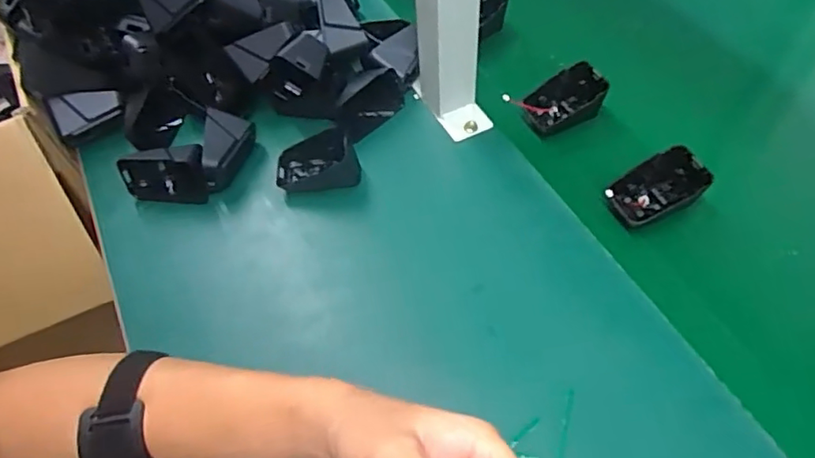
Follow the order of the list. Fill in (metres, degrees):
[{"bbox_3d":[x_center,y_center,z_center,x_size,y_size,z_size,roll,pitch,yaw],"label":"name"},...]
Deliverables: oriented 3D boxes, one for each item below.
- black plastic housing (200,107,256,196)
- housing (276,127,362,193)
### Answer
[{"bbox_3d":[-0.159,-0.068,0.508,0.035,0.045,0.064,-1,55,5],"label":"black plastic housing"},{"bbox_3d":[-0.079,-0.058,0.501,0.071,0.032,0.044,-12,56,-3],"label":"housing"}]

